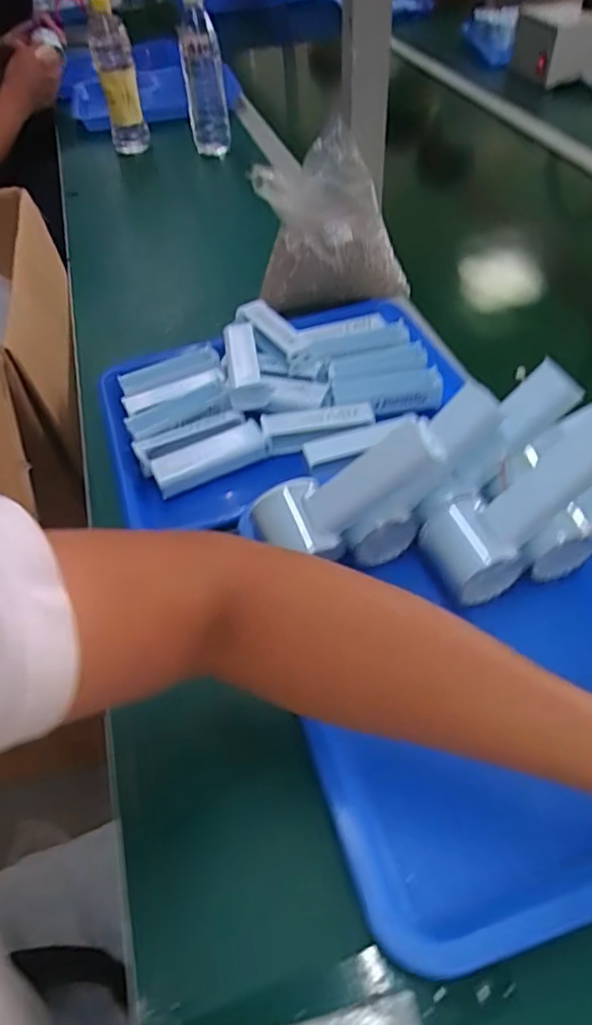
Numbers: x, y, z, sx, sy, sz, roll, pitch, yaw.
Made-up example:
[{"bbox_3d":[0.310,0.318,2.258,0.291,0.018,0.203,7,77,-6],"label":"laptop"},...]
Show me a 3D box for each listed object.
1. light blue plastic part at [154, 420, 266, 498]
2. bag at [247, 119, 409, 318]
[{"bbox_3d":[-0.077,-0.048,0.557,0.099,0.030,0.030,-21,51,-14],"label":"light blue plastic part"},{"bbox_3d":[0.037,-0.333,0.713,0.165,0.140,0.141,-12,49,-6],"label":"bag"}]

